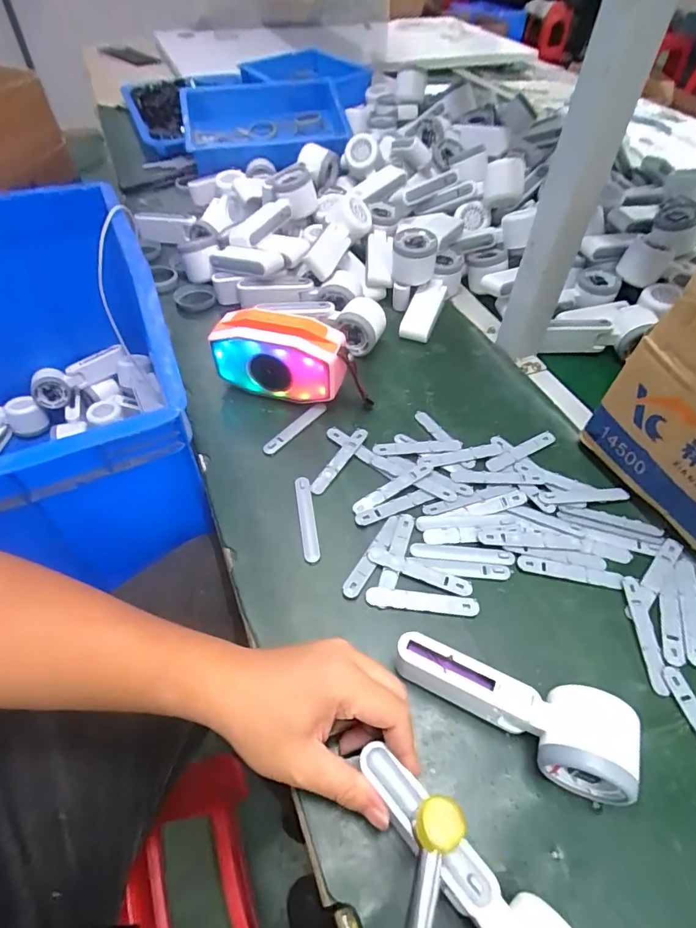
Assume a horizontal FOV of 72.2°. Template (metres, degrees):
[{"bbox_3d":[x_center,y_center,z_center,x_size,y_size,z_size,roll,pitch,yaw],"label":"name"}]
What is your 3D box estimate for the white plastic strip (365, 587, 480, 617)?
[{"bbox_3d":[0.064,0.119,0.412,0.095,0.005,0.016,6,52,3],"label":"white plastic strip"}]

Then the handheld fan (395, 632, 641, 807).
[{"bbox_3d":[0.112,0.173,0.339,0.161,0.056,0.055,18,54,13],"label":"handheld fan"}]

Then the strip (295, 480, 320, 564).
[{"bbox_3d":[-0.039,0.051,0.454,0.015,0.008,0.088,-8,52,-7],"label":"strip"}]

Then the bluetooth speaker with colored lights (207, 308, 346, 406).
[{"bbox_3d":[-0.076,-0.116,0.538,0.146,0.099,0.048,12,52,8],"label":"bluetooth speaker with colored lights"}]

